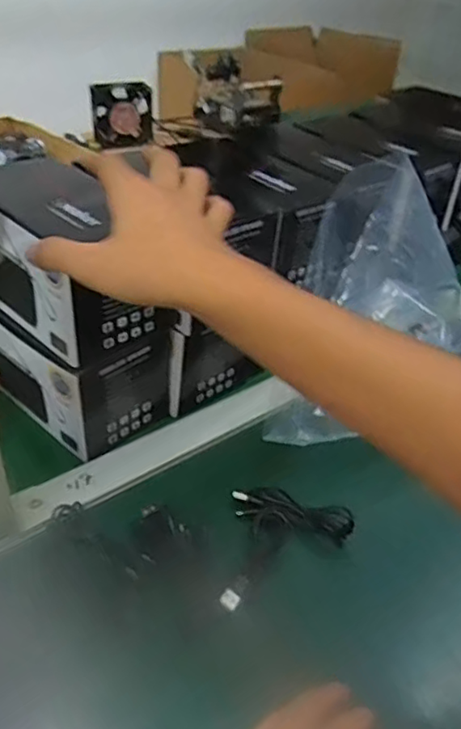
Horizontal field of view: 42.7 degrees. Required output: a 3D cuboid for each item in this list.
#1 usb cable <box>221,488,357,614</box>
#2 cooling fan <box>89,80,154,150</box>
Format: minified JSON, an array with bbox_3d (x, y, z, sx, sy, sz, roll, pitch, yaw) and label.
[{"bbox_3d":[0.029,0.130,0.466,0.122,0.015,0.079,-20,43,-28],"label":"usb cable"},{"bbox_3d":[-0.218,-0.515,1.214,0.123,0.121,0.022,-16,32,-20],"label":"cooling fan"}]

